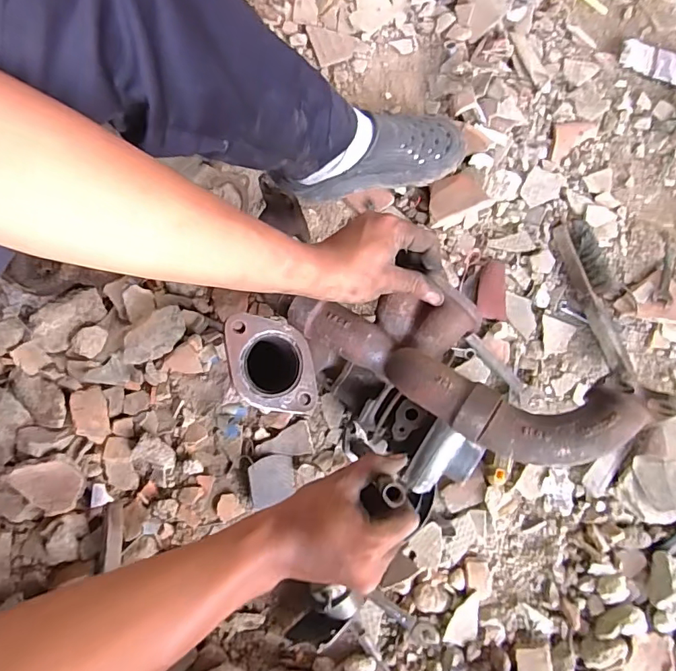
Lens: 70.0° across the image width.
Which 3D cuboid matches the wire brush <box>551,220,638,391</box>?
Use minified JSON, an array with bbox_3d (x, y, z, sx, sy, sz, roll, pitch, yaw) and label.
[{"bbox_3d":[0.353,-0.050,0.646,0.054,0.032,0.235,-14,76,-3],"label":"wire brush"}]

